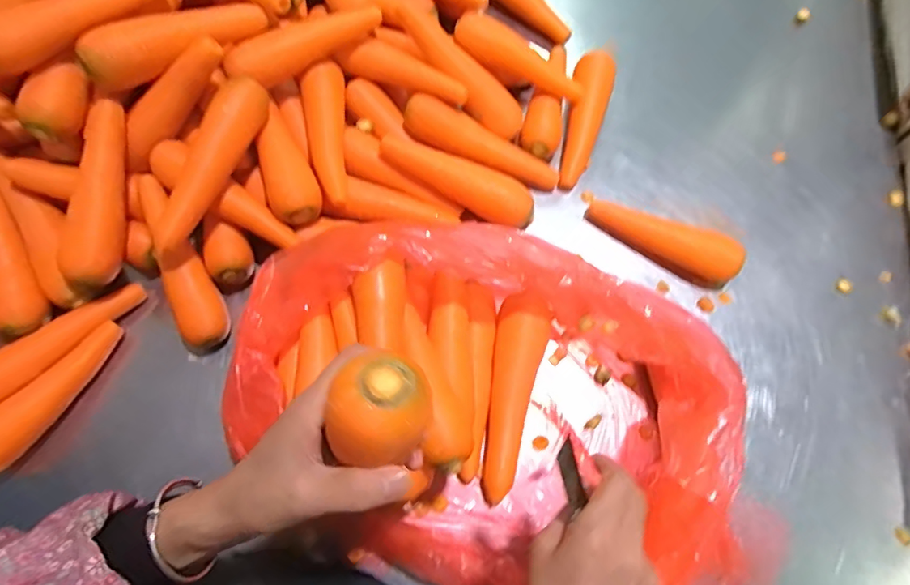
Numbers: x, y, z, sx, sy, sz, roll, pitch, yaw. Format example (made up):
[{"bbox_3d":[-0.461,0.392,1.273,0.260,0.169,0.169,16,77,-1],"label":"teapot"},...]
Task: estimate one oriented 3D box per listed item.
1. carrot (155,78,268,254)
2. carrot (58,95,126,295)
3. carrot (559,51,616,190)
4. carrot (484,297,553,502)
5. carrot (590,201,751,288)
[{"bbox_3d":[-0.255,-0.137,0.519,0.045,0.039,0.203,19,71,5],"label":"carrot"},{"bbox_3d":[-0.371,-0.102,0.524,0.050,0.050,0.192,3,84,-1],"label":"carrot"},{"bbox_3d":[0.175,-0.229,0.661,0.049,0.047,0.193,13,70,3],"label":"carrot"},{"bbox_3d":[0.068,0.109,0.527,0.058,0.046,0.214,9,70,1],"label":"carrot"},{"bbox_3d":[0.250,-0.066,0.603,0.184,0.047,0.046,26,71,7],"label":"carrot"}]

